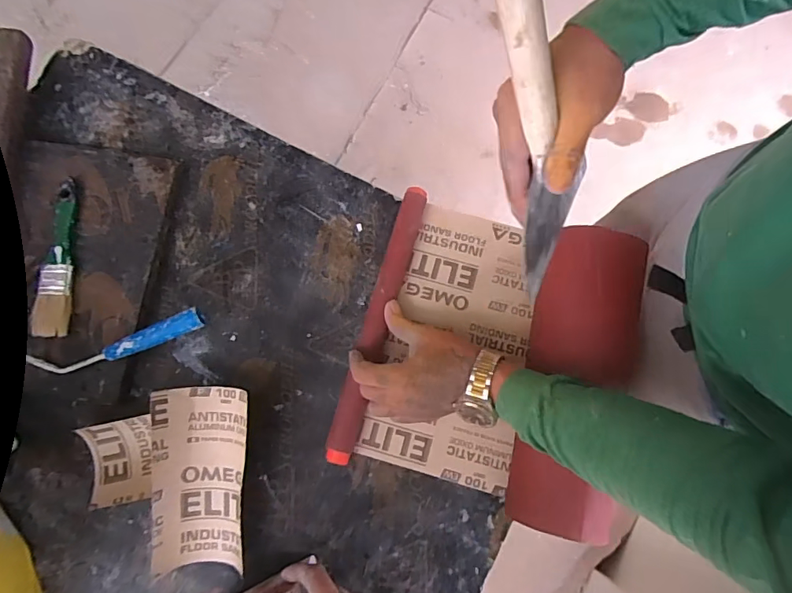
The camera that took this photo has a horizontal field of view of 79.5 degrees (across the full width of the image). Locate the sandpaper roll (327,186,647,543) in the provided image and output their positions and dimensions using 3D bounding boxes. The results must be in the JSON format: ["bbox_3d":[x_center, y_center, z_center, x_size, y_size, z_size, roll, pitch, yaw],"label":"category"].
[{"bbox_3d":[0.099,0.056,0.515,0.277,0.089,0.308,18,79,3],"label":"sandpaper roll"}]

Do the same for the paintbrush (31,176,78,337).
[{"bbox_3d":[-0.388,-0.046,0.552,0.036,0.013,0.185,-1,78,-1],"label":"paintbrush"}]

